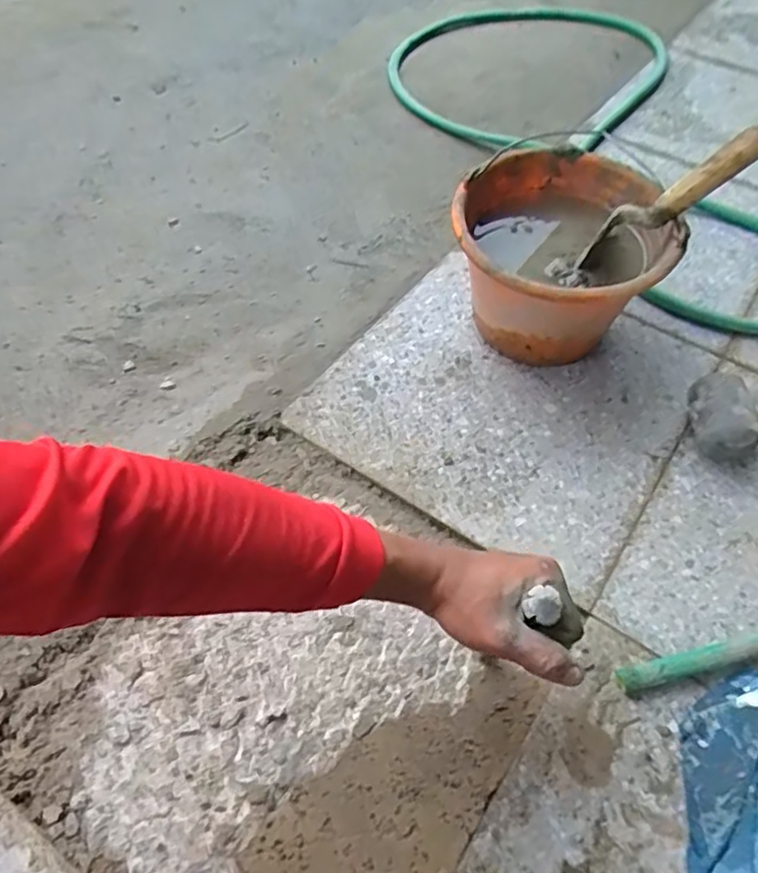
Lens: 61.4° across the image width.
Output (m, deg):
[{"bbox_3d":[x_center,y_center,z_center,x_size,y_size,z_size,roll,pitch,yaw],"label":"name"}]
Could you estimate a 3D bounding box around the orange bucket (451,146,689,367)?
[{"bbox_3d":[0.201,-0.194,0.750,0.230,0.166,0.244,2,56,-3],"label":"orange bucket"}]

